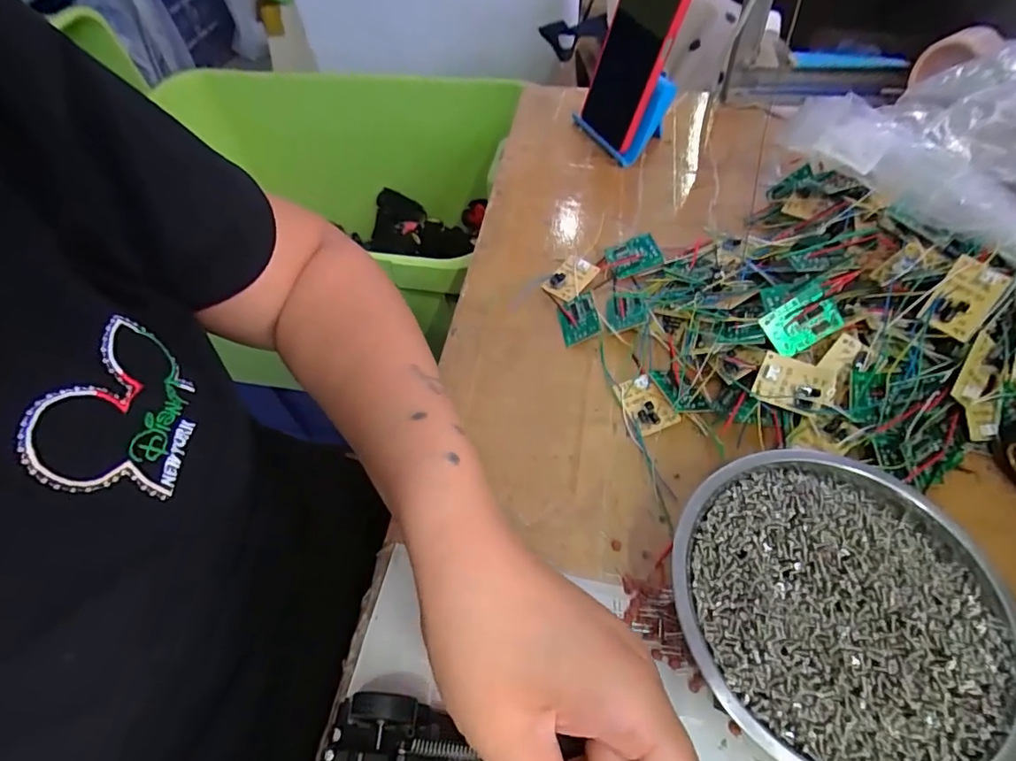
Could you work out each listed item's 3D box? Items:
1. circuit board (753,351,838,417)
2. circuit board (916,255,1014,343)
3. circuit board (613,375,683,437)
[{"bbox_3d":[0.172,0.003,0.311,0.044,0.008,0.029,17,90,9],"label":"circuit board"},{"bbox_3d":[0.254,-0.045,0.290,0.029,0.007,0.040,31,101,10],"label":"circuit board"},{"bbox_3d":[0.089,0.015,0.341,0.027,0.010,0.041,-22,56,-12],"label":"circuit board"}]

